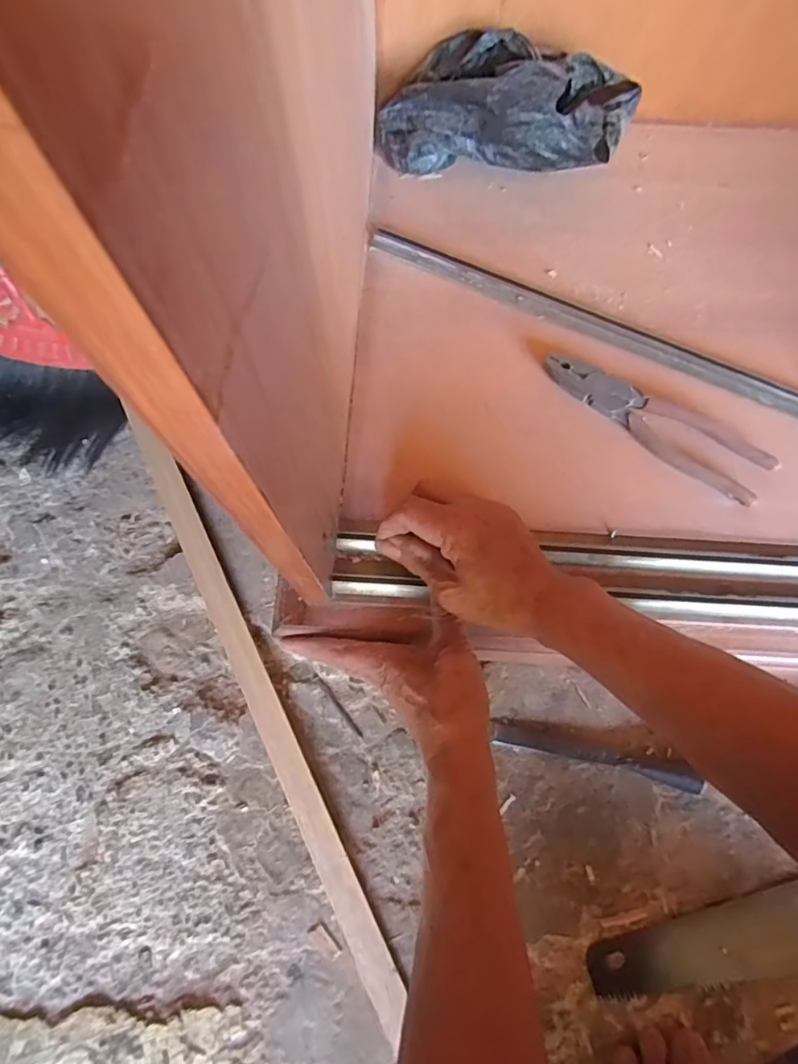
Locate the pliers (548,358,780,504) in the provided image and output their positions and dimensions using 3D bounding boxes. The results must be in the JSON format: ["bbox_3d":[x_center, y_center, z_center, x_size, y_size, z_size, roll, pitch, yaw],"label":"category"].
[{"bbox_3d":[0.207,-0.090,0.448,0.193,0.014,0.045,35,75,10],"label":"pliers"}]

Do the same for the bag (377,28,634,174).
[{"bbox_3d":[0.092,-0.387,0.499,0.233,0.079,0.086,11,72,16],"label":"bag"}]

